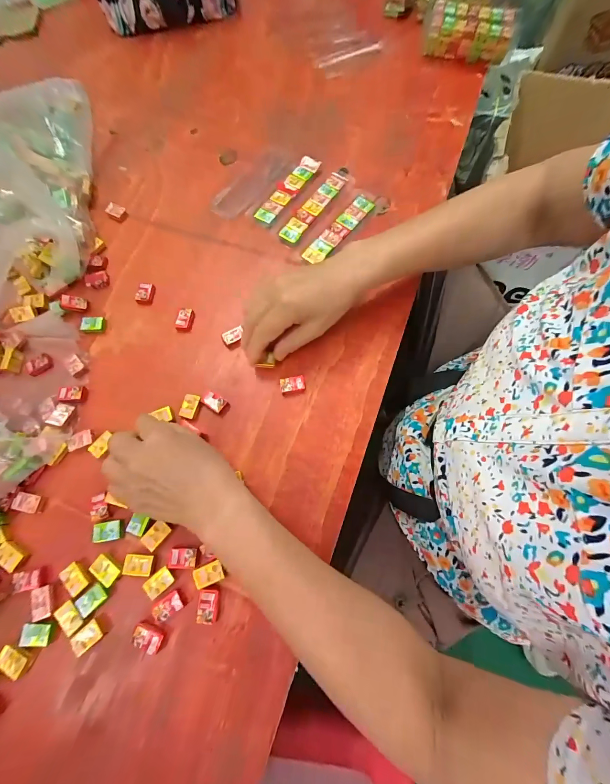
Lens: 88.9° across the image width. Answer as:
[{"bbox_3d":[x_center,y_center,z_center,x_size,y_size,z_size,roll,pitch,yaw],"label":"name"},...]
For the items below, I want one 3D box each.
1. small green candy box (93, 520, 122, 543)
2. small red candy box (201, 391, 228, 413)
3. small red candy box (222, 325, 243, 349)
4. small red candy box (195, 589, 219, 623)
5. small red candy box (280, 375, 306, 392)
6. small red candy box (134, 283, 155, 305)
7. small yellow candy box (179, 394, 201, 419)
[{"bbox_3d":[-0.186,0.131,0.294,0.024,0.007,0.017,-11,73,-2],"label":"small green candy box"},{"bbox_3d":[-0.096,0.011,0.331,0.024,0.010,0.016,32,76,11],"label":"small red candy box"},{"bbox_3d":[-0.081,-0.062,0.355,0.024,0.015,0.017,-28,74,-7],"label":"small red candy box"},{"bbox_3d":[-0.086,0.188,0.274,0.018,0.007,0.026,4,73,3],"label":"small red candy box"},{"bbox_3d":[-0.013,-0.008,0.333,0.026,0.006,0.017,-9,73,-1],"label":"small red candy box"},{"bbox_3d":[-0.194,-0.119,0.377,0.019,0.008,0.027,6,73,3],"label":"small red candy box"},{"bbox_3d":[-0.122,0.015,0.328,0.017,0.006,0.025,14,74,6],"label":"small yellow candy box"}]

